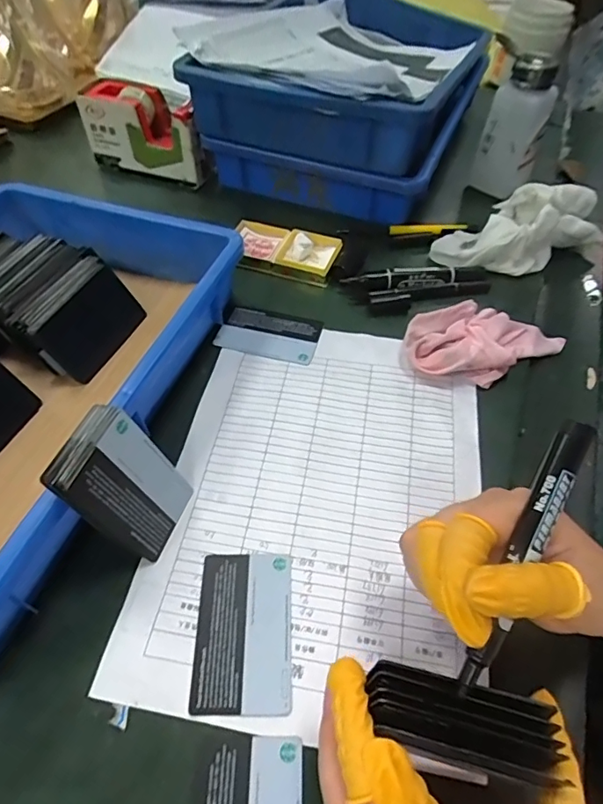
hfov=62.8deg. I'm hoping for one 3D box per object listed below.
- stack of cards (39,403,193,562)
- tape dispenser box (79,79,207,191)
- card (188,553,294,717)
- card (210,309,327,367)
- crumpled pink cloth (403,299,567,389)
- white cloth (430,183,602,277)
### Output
[{"bbox_3d":[-0.103,0.050,0.293,0.015,0.089,0.057,1,51,29],"label":"stack of cards"},{"bbox_3d":[-0.172,-0.306,0.558,0.142,0.076,0.053,17,54,11],"label":"tape dispenser box"},{"bbox_3d":[-0.032,0.129,0.282,0.054,0.004,0.084,1,53,-1],"label":"card"},{"bbox_3d":[-0.027,-0.060,0.429,0.084,0.004,0.050,14,54,11],"label":"card"},{"bbox_3d":[0.155,-0.052,0.408,0.137,0.027,0.068,-18,56,-15],"label":"crumpled pink cloth"},{"bbox_3d":[0.220,-0.175,0.483,0.175,0.059,0.075,-19,56,-15],"label":"white cloth"}]

